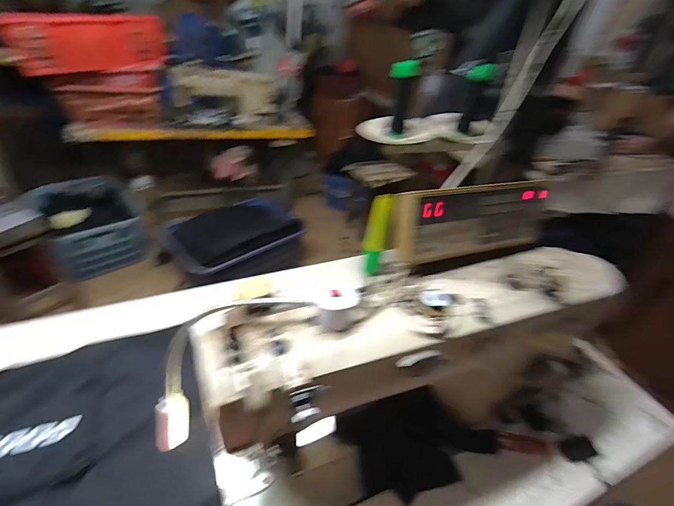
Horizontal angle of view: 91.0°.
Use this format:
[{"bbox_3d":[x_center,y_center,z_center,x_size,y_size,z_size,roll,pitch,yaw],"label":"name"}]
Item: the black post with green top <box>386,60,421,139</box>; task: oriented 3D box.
[{"bbox_3d":[0.110,-0.262,0.563,0.047,0.109,0.049,11,37,4],"label":"black post with green top"}]

